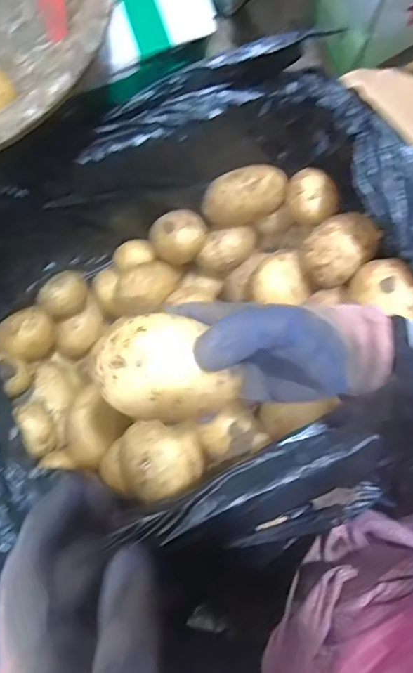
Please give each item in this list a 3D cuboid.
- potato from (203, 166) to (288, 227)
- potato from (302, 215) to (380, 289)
[{"bbox_3d":[0.045,-0.163,0.552,0.095,0.042,0.044,-8,71,-6],"label":"potato"},{"bbox_3d":[0.143,-0.095,0.527,0.068,0.061,0.067,1,70,-2],"label":"potato"}]

